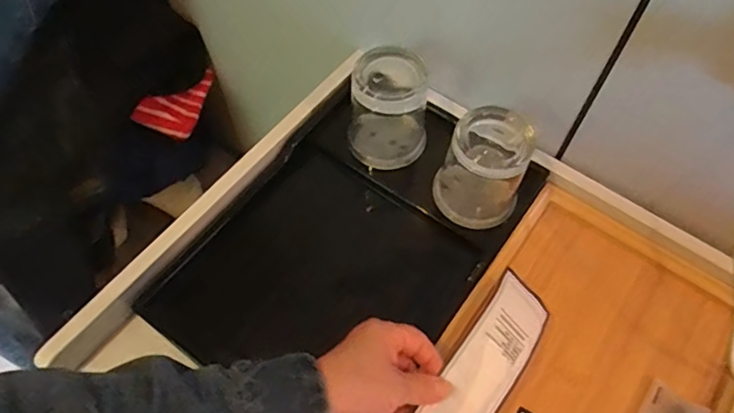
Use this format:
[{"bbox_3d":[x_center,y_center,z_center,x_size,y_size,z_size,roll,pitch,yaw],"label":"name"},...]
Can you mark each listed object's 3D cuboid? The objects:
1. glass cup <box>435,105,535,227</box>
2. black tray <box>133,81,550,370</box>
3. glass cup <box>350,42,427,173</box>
[{"bbox_3d":[0.103,-0.029,0.501,0.076,0.105,0.062,28,62,14],"label":"glass cup"},{"bbox_3d":[-0.015,0.029,0.508,0.227,0.036,0.322,34,64,17],"label":"black tray"},{"bbox_3d":[0.021,-0.088,0.523,0.074,0.101,0.061,6,59,2],"label":"glass cup"}]

